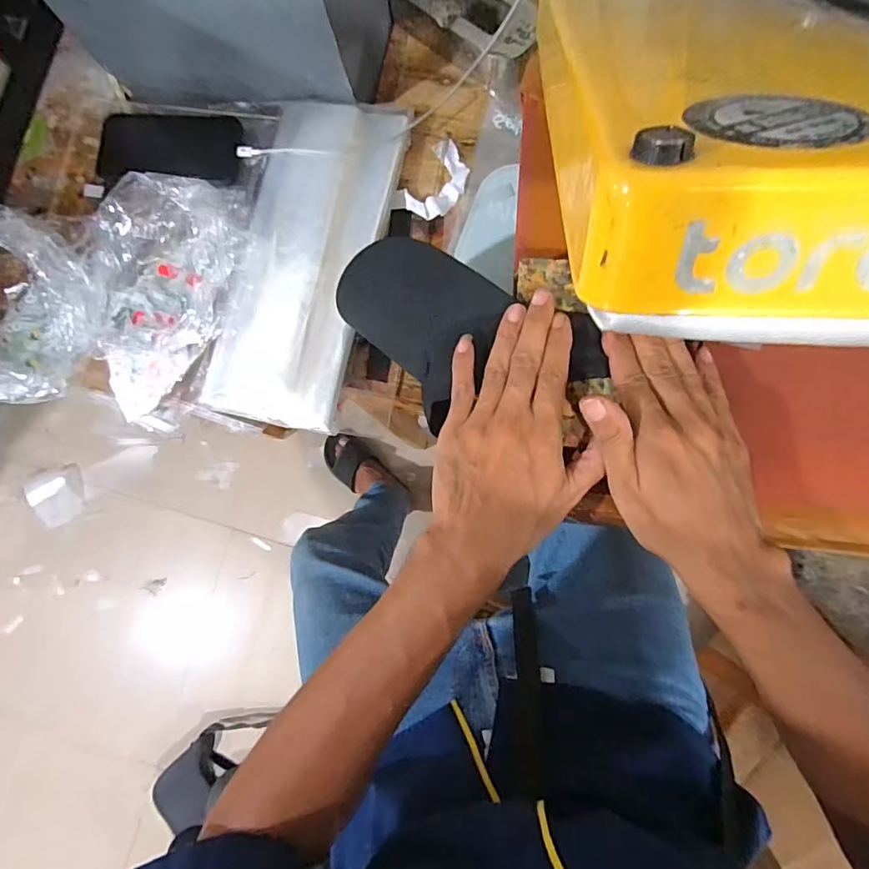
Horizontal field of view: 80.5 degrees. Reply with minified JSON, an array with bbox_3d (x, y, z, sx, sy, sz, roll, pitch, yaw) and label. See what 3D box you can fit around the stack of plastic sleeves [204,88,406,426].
[{"bbox_3d":[-0.138,-0.188,0.540,0.146,0.025,0.350,12,84,7],"label":"stack of plastic sleeves"}]

